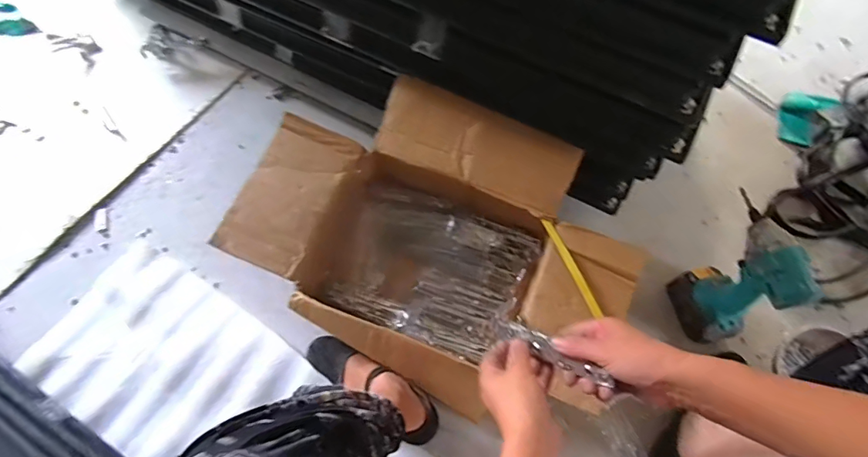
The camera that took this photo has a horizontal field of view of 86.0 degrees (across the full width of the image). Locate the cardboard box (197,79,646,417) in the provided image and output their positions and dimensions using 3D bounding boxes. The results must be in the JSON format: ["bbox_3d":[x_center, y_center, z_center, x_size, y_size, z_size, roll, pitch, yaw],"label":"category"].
[{"bbox_3d":[-0.001,0.019,0.798,0.597,0.203,0.424,28,70,10],"label":"cardboard box"}]

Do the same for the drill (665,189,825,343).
[{"bbox_3d":[0.483,0.084,0.761,0.064,0.264,0.161,-7,68,-4],"label":"drill"}]

